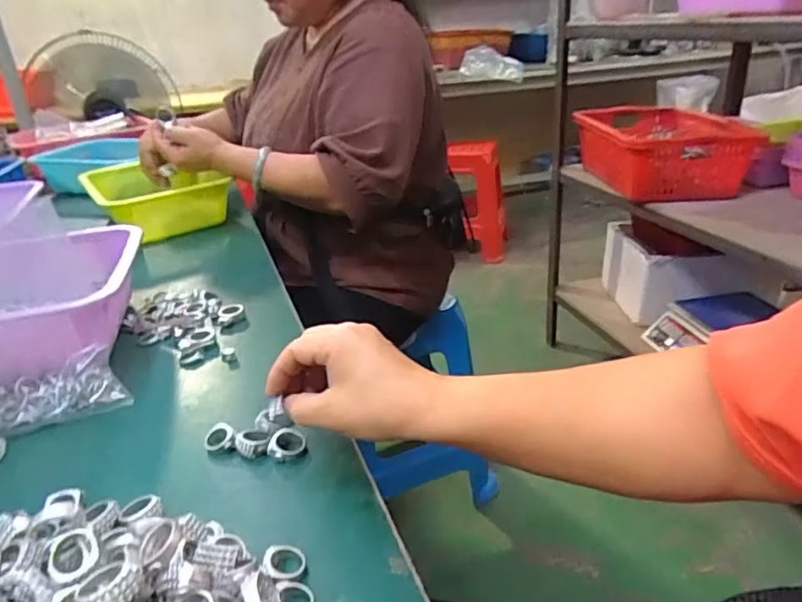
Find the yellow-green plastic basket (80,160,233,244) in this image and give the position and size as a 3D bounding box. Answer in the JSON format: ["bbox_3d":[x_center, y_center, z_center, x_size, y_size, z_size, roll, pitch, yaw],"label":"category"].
[{"bbox_3d":[-0.399,-0.167,0.936,0.172,0.072,0.264,-20,29,-29],"label":"yellow-green plastic basket"}]

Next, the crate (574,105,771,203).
[{"bbox_3d":[0.575,-0.338,1.308,0.300,0.147,0.399,-5,25,-2],"label":"crate"}]

